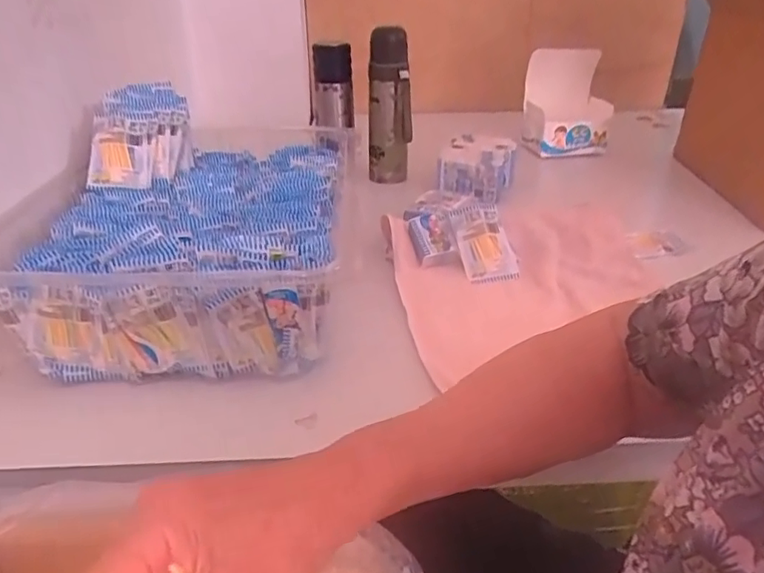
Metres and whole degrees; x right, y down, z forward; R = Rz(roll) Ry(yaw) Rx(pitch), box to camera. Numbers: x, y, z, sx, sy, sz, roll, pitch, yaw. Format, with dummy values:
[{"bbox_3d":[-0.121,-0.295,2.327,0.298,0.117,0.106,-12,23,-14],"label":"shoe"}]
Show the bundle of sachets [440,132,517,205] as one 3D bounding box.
[{"bbox_3d":[0.161,-0.202,0.963,0.111,0.067,0.152,10,32,15],"label":"bundle of sachets"}]

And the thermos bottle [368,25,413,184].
[{"bbox_3d":[0.013,-0.294,0.959,0.072,0.241,0.079,1,31,1],"label":"thermos bottle"}]

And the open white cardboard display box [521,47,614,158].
[{"bbox_3d":[0.365,-0.355,1.112,0.154,0.179,0.115,-6,32,-11],"label":"open white cardboard display box"}]

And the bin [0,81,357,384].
[{"bbox_3d":[-0.212,-0.076,0.659,0.331,0.166,0.425,0,31,-1],"label":"bin"}]

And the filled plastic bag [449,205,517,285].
[{"bbox_3d":[0.129,-0.055,0.718,0.066,0.019,0.104,-8,72,-9],"label":"filled plastic bag"}]

